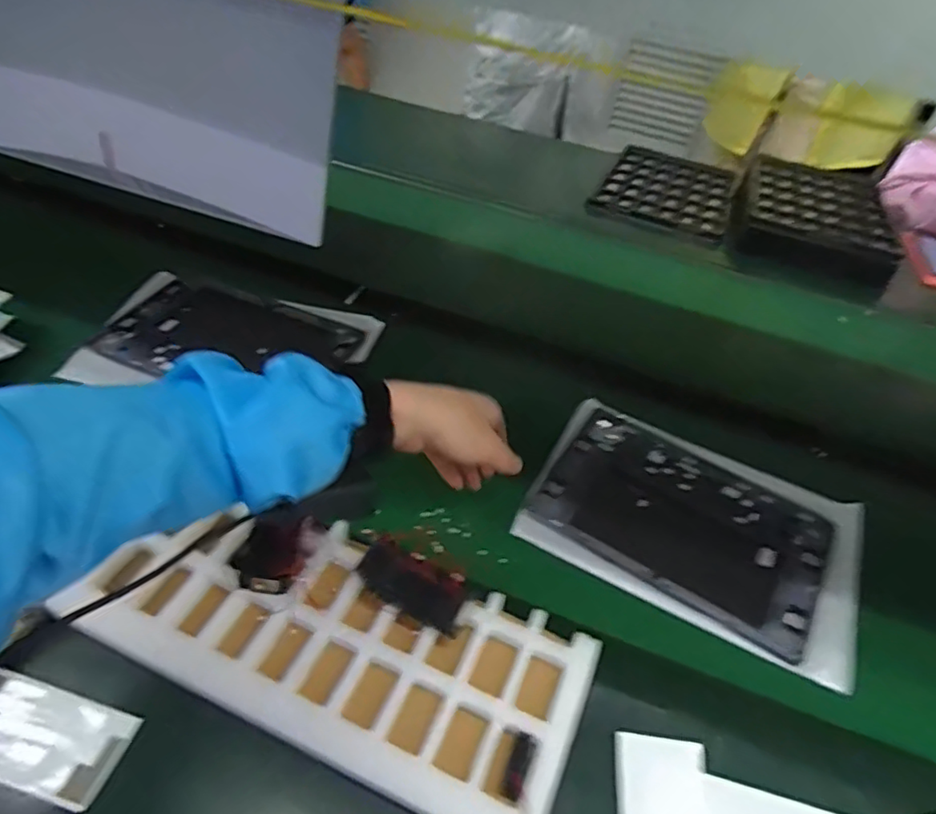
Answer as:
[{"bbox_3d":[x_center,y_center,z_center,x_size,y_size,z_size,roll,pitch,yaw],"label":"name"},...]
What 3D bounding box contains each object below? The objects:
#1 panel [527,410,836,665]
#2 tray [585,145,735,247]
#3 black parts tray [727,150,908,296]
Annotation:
[{"bbox_3d":[0.205,0.104,0.595,0.254,0.012,0.175,27,48,20],"label":"panel"},{"bbox_3d":[0.367,-0.405,1.146,0.223,0.027,0.336,20,45,11],"label":"tray"},{"bbox_3d":[0.581,-0.329,1.069,0.241,0.068,0.314,20,45,11],"label":"black parts tray"}]

